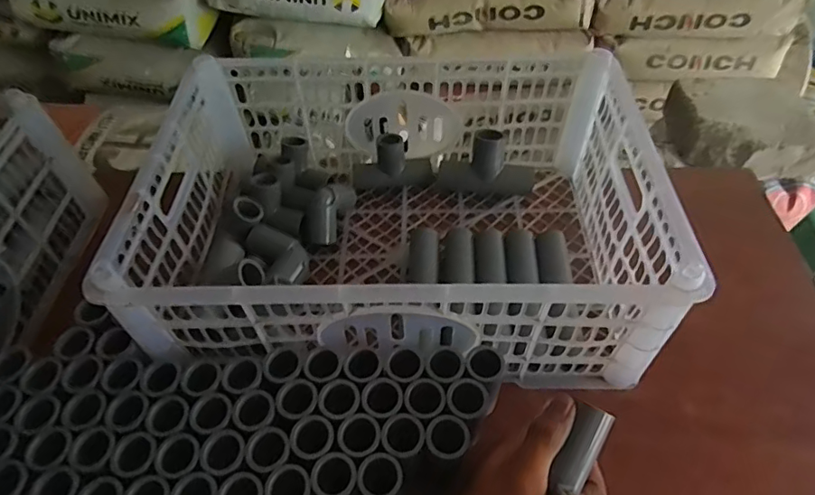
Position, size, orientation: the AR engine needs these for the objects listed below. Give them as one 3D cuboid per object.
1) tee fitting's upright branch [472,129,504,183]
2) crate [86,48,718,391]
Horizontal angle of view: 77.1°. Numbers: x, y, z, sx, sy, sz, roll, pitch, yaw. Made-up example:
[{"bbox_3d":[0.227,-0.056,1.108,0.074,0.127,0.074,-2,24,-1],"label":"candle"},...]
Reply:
[{"bbox_3d":[0.087,-0.098,0.540,0.032,0.052,0.029,11,17,26],"label":"tee fitting's upright branch"},{"bbox_3d":[-0.004,-0.035,0.455,0.386,0.145,0.269,-1,52,1],"label":"crate"}]

